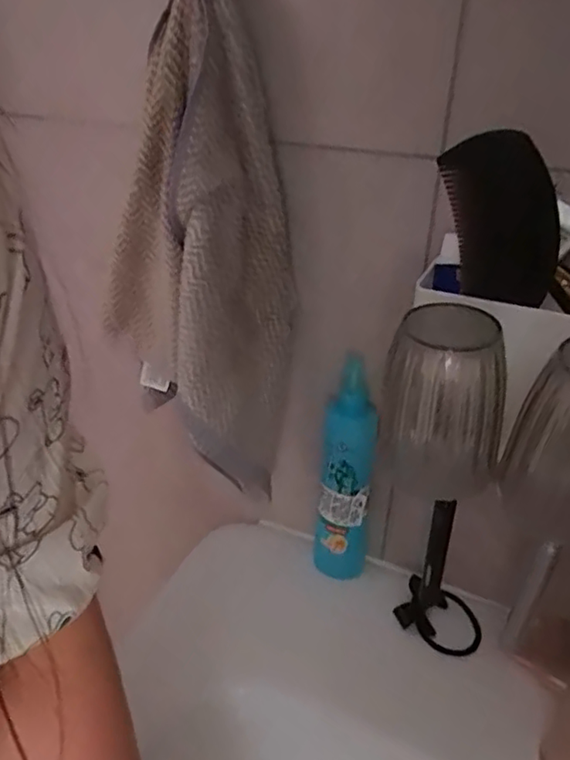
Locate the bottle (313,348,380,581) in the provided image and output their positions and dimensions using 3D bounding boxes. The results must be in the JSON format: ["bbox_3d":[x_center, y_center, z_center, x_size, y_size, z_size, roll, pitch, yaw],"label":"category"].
[{"bbox_3d":[0.050,0.084,0.497,0.042,0.214,0.034,9,31,12],"label":"bottle"}]

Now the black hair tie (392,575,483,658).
[{"bbox_3d":[0.130,0.194,0.500,0.068,0.017,0.056,19,34,26],"label":"black hair tie"}]

